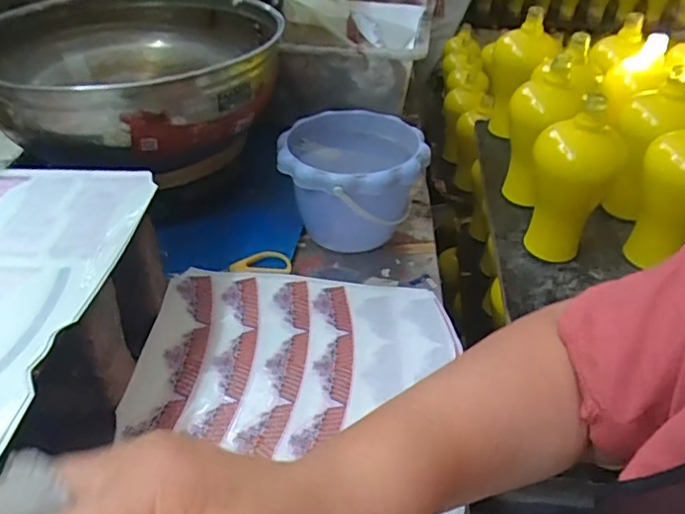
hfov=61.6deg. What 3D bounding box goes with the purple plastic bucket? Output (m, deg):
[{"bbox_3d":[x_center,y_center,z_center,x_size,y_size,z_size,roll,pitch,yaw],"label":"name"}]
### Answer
[{"bbox_3d":[0.011,-0.078,0.632,0.154,0.113,0.167,0,39,0],"label":"purple plastic bucket"}]

